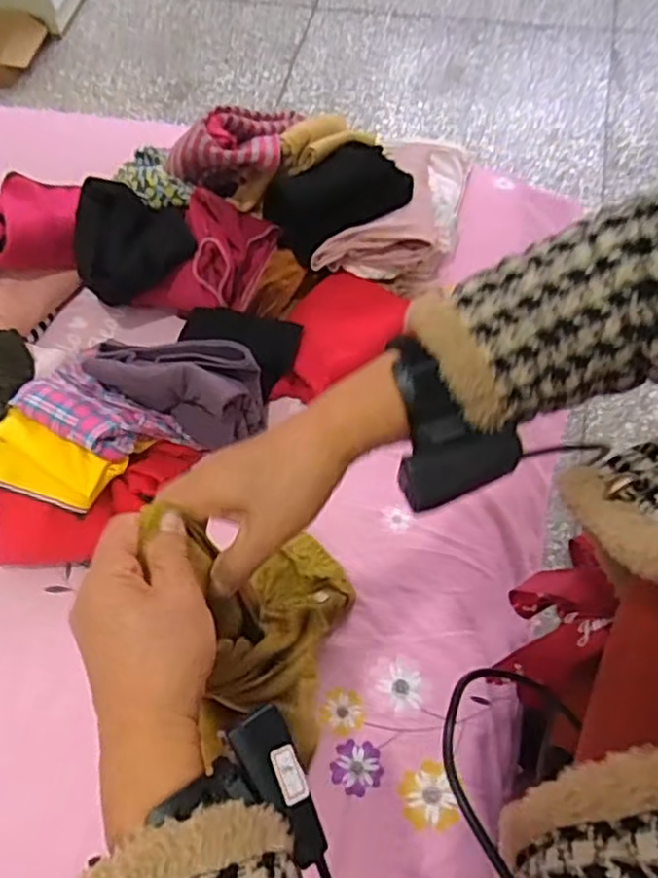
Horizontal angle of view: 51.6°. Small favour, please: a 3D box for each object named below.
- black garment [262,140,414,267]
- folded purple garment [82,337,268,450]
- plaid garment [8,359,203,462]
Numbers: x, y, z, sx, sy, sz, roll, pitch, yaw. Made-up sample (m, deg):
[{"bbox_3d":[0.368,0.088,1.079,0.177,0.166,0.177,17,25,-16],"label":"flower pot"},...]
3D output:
[{"bbox_3d":[0.013,-0.354,1.030,0.210,0.100,0.131,-20,65,-6],"label":"black garment"},{"bbox_3d":[-0.200,-0.070,0.929,0.216,0.122,0.103,15,66,10],"label":"folded purple garment"},{"bbox_3d":[-0.315,-0.036,0.912,0.238,0.093,0.106,29,69,16],"label":"plaid garment"}]

